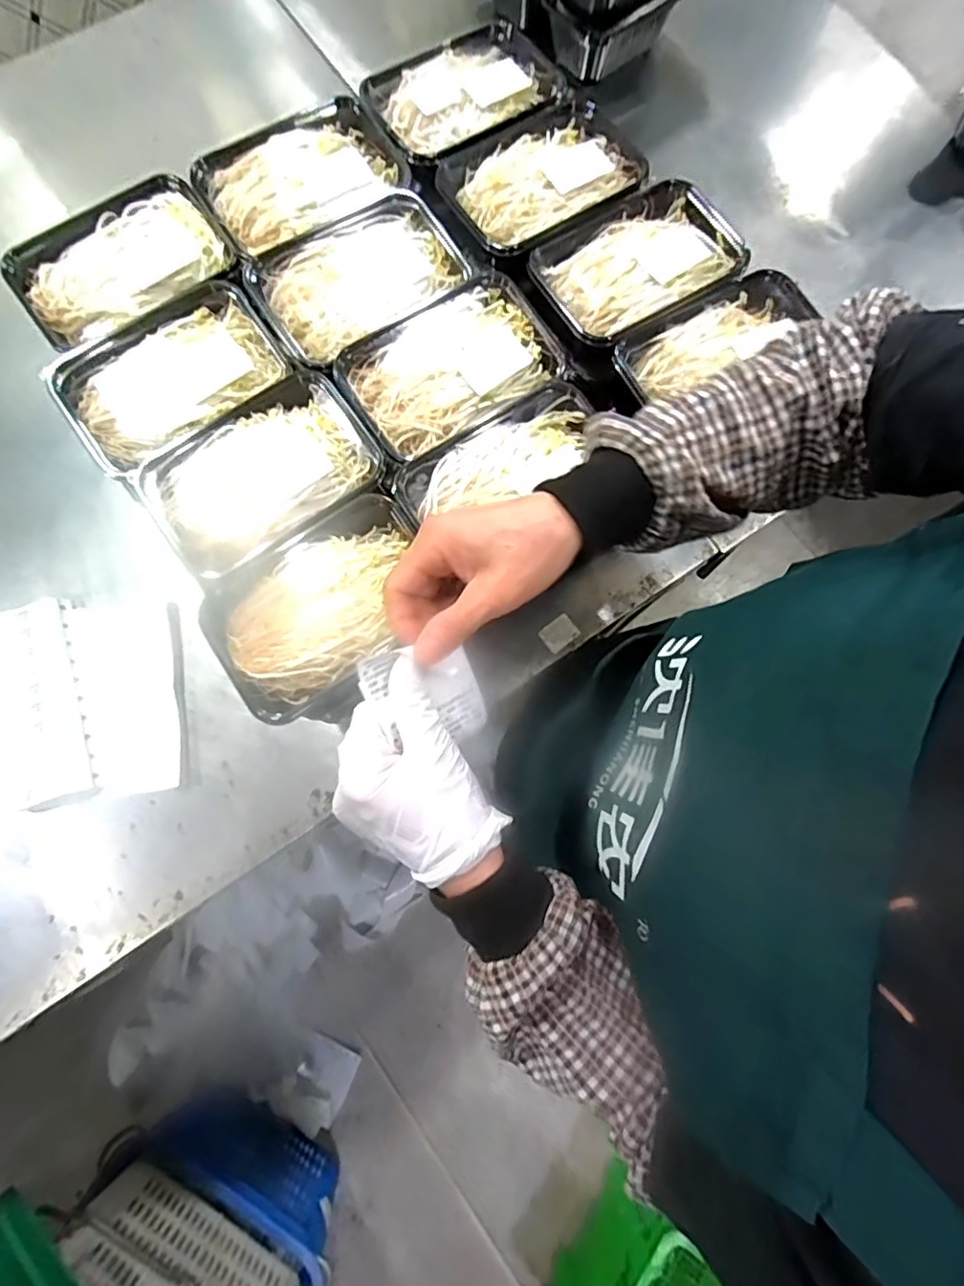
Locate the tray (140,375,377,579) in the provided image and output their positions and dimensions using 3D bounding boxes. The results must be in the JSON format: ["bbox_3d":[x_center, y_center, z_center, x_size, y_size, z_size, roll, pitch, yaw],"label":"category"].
[{"bbox_3d":[-0.176,-0.139,0.476,0.172,0.031,0.107,-38,82,-8],"label":"tray"}]

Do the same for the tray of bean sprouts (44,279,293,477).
[{"bbox_3d":[-0.272,-0.239,0.496,0.180,0.034,0.118,-35,79,-8],"label":"tray of bean sprouts"}]

